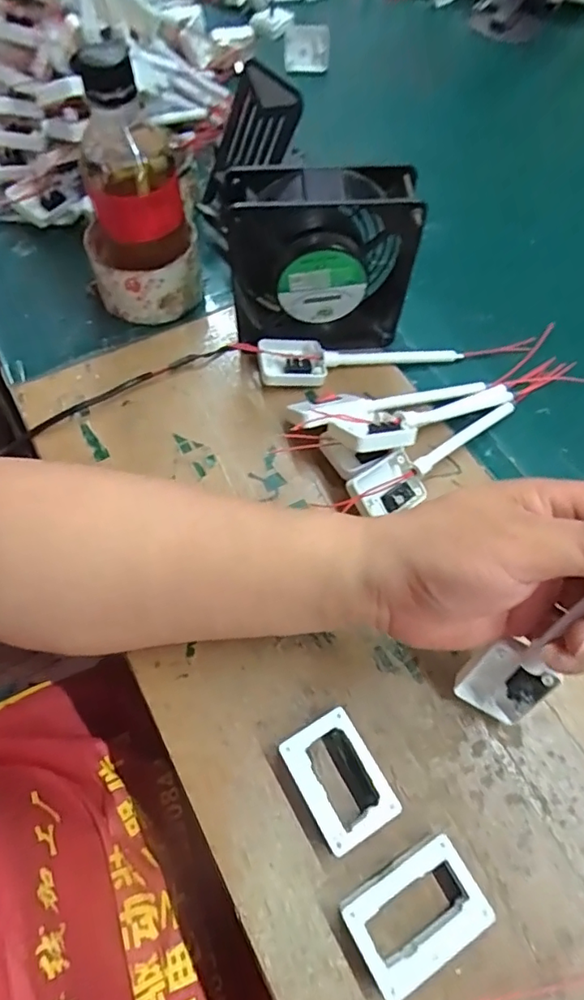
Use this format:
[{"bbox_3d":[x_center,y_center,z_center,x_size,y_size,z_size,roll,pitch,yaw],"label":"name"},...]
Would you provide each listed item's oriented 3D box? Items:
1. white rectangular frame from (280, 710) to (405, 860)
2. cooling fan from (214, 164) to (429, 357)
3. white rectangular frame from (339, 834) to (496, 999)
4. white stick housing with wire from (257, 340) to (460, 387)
[{"bbox_3d":[0.023,0.143,0.272,0.039,0.016,0.056,-27,66,-15],"label":"white rectangular frame"},{"bbox_3d":[0.017,-0.156,0.365,0.118,0.123,0.046,-5,62,-5],"label":"cooling fan"},{"bbox_3d":[0.058,0.192,0.248,0.060,0.017,0.041,-27,66,-15],"label":"white rectangular frame"},{"bbox_3d":[0.052,-0.107,0.403,0.155,0.022,0.038,-7,62,-5],"label":"white stick housing with wire"}]

